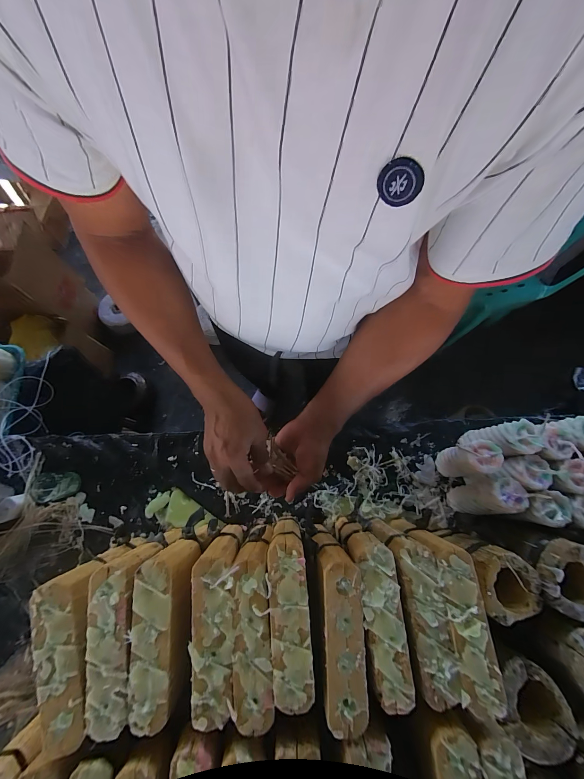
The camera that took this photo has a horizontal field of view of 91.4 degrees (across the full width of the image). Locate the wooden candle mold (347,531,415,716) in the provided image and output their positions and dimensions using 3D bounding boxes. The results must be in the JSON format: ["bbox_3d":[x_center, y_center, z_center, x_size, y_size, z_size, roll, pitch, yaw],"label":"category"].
[{"bbox_3d":[0.107,0.273,0.352,0.050,0.058,0.169,-5,76,-1],"label":"wooden candle mold"}]

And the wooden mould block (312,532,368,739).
[{"bbox_3d":[0.055,0.288,0.348,0.055,0.061,0.172,-2,76,-1],"label":"wooden mould block"}]

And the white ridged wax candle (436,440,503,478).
[{"bbox_3d":[0.306,0.125,0.508,0.052,0.136,0.054,0,76,0],"label":"white ridged wax candle"}]

